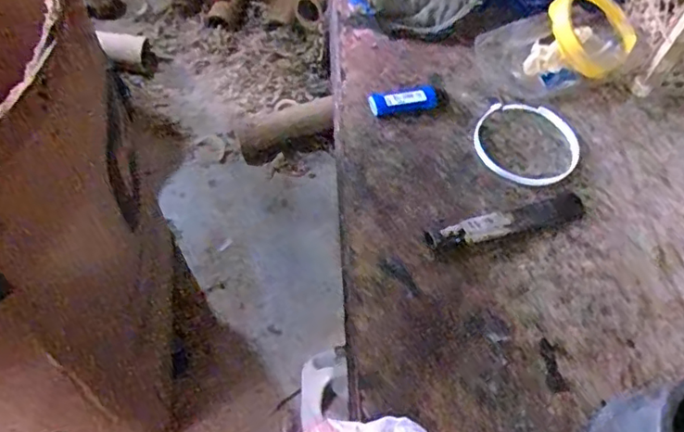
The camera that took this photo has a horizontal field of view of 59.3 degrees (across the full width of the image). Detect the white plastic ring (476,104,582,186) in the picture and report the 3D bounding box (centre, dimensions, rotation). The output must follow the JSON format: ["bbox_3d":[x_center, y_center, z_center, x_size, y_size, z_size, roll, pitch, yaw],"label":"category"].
[{"bbox_3d":[0.184,-0.074,0.593,0.101,0.010,0.101,2,57,-3],"label":"white plastic ring"}]

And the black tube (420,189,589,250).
[{"bbox_3d":[0.150,0.004,0.533,0.155,0.013,0.028,-16,60,-14],"label":"black tube"}]

